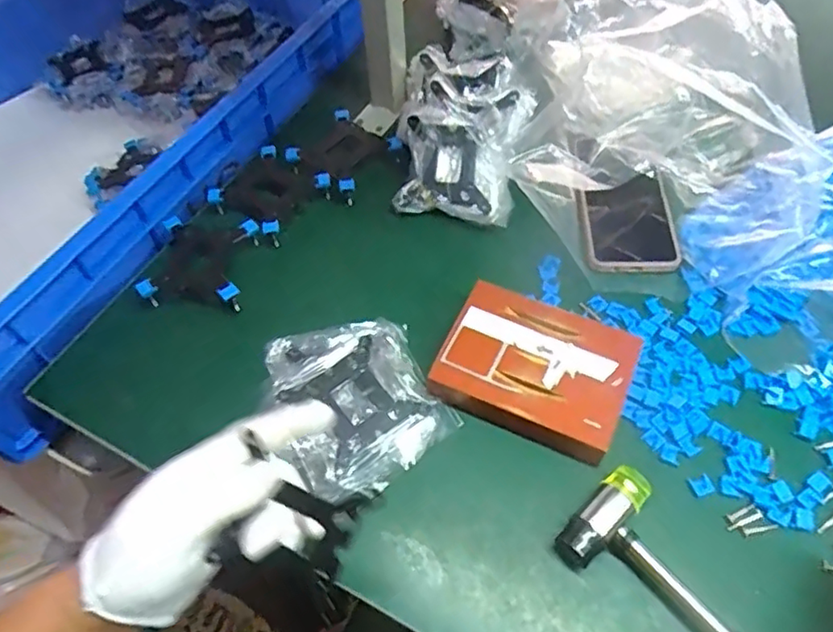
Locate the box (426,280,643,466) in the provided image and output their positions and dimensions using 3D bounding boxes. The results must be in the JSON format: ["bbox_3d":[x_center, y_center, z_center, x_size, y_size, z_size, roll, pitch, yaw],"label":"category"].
[{"bbox_3d":[0.093,0.038,0.474,0.138,0.029,0.106,18,60,16],"label":"box"}]

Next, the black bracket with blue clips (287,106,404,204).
[{"bbox_3d":[-0.071,-0.161,0.616,0.080,0.028,0.088,32,64,22],"label":"black bracket with blue clips"}]

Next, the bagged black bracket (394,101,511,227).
[{"bbox_3d":[0.039,-0.140,0.579,0.106,0.030,0.097,10,94,12],"label":"bagged black bracket"}]

